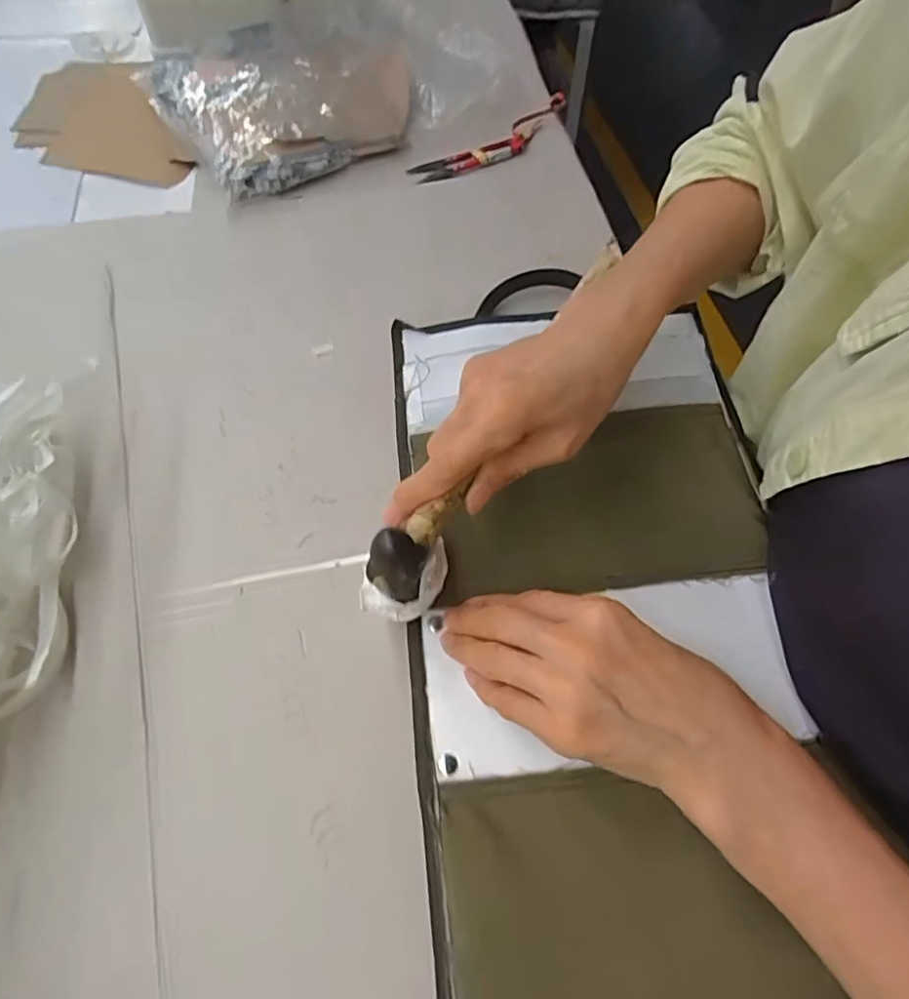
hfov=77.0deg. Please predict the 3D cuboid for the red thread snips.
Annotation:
[{"bbox_3d":[0.042,-0.351,0.561,0.184,0.016,0.038,-32,65,-18],"label":"red thread snips"}]

